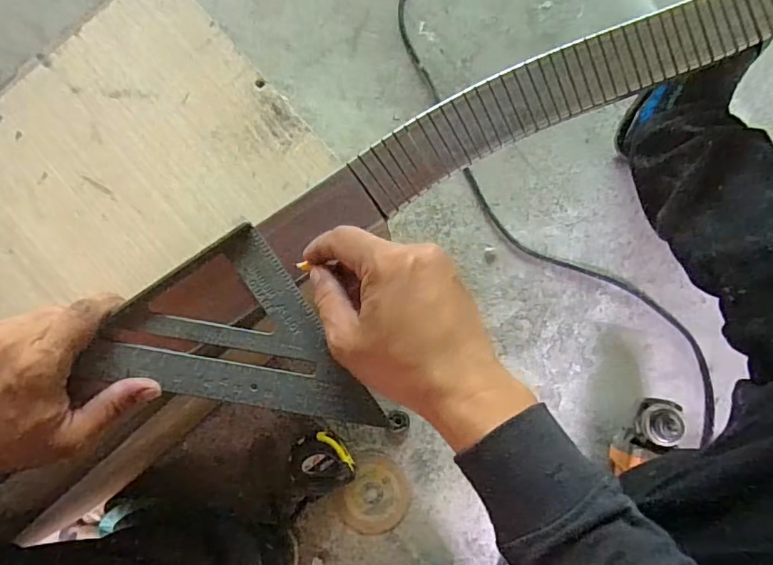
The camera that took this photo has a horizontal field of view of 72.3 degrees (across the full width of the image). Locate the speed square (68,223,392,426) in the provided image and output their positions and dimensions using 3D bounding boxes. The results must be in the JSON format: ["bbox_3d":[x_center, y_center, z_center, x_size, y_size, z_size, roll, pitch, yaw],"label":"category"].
[{"bbox_3d":[-0.116,0.070,0.378,0.157,0.027,0.164,-34,87,0],"label":"speed square"}]

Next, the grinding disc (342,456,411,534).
[{"bbox_3d":[-0.012,0.268,0.663,0.080,0.004,0.091,1,87,2],"label":"grinding disc"}]

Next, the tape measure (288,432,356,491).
[{"bbox_3d":[-0.078,0.217,0.649,0.077,0.041,0.070,-9,87,2],"label":"tape measure"}]

